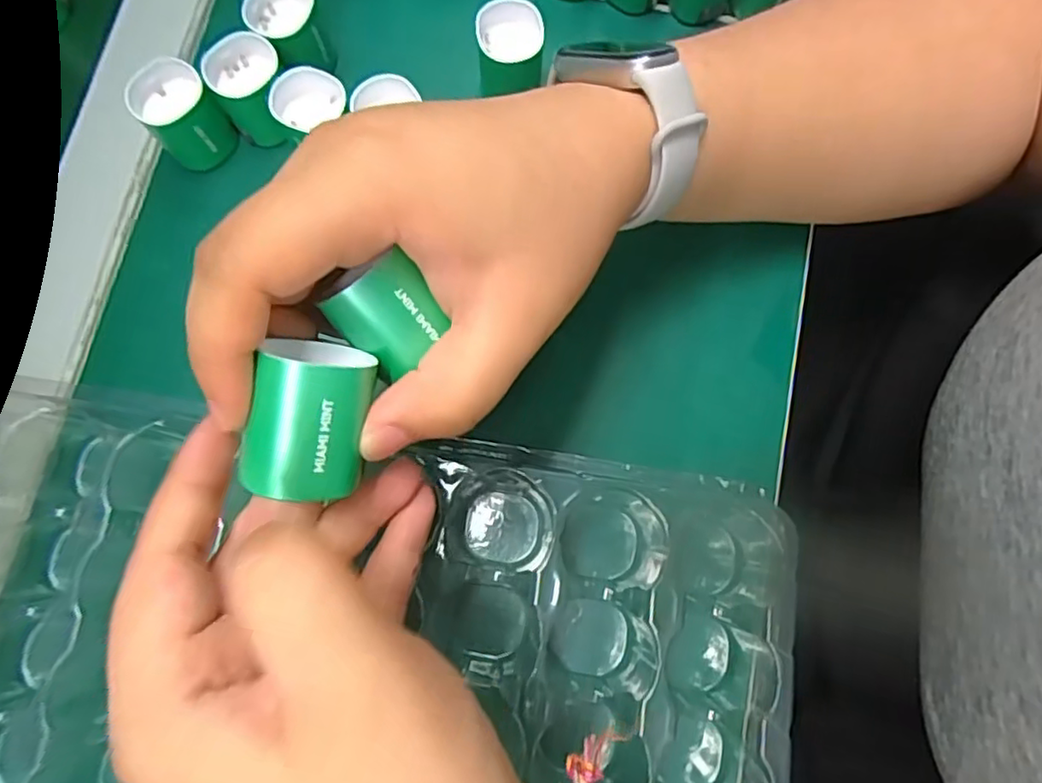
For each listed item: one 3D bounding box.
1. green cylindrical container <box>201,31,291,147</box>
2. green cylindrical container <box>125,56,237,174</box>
[{"bbox_3d":[-0.115,-0.129,0.278,0.029,0.037,0.032,-26,79,-7],"label":"green cylindrical container"},{"bbox_3d":[-0.144,-0.117,0.275,0.029,0.038,0.029,0,78,-1],"label":"green cylindrical container"}]

